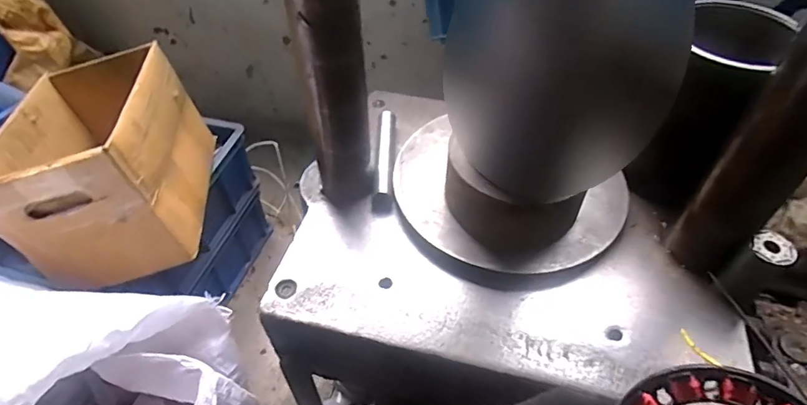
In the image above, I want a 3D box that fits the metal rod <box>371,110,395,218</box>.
[{"bbox_3d":[-0.024,-0.053,0.601,0.024,0.024,0.163,-1,48,0],"label":"metal rod"}]

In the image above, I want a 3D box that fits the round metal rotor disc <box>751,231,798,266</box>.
[{"bbox_3d":[0.333,0.040,0.433,0.034,0.007,0.035,13,50,12],"label":"round metal rotor disc"}]

